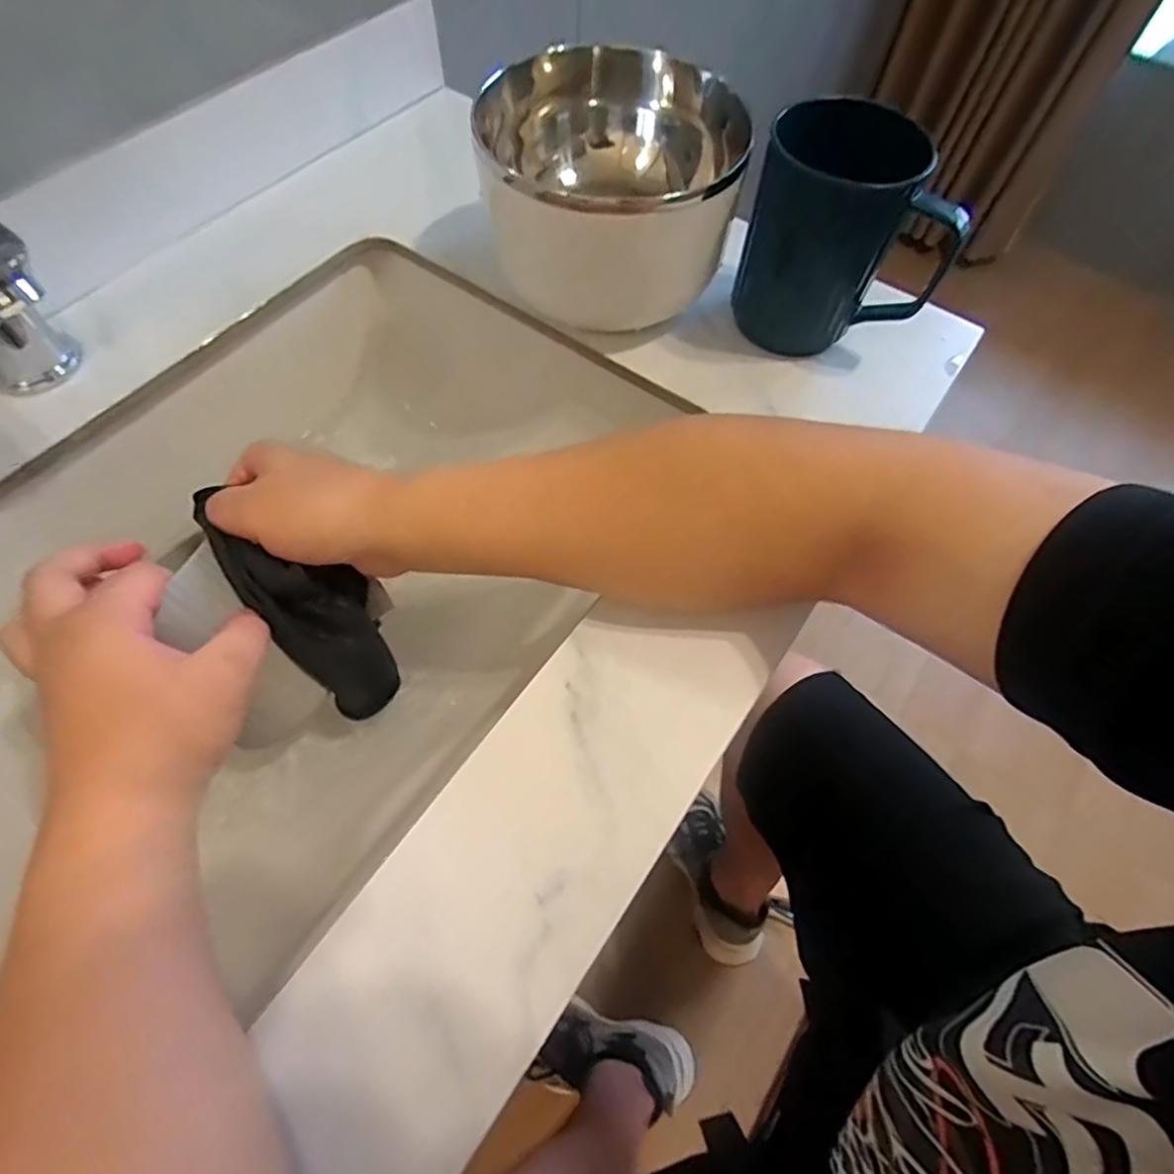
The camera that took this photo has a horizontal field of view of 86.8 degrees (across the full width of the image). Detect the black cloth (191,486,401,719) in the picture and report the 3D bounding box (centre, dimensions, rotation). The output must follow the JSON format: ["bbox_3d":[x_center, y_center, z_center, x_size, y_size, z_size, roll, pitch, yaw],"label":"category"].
[{"bbox_3d":[-0.150,0.011,0.343,0.055,0.149,0.037,-46,37,-22],"label":"black cloth"}]

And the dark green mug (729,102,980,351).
[{"bbox_3d":[0.145,-0.201,0.364,0.104,0.115,0.073,9,62,3],"label":"dark green mug"}]

